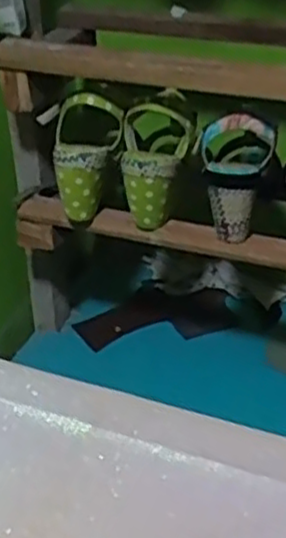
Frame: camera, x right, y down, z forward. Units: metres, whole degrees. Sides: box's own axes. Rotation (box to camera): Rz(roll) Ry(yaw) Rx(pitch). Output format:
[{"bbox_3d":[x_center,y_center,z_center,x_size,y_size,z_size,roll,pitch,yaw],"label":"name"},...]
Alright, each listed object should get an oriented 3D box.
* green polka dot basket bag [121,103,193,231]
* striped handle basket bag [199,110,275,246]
[{"bbox_3d":[0.017,-0.119,0.839,0.078,0.127,0.086,0,32,1],"label":"green polka dot basket bag"},{"bbox_3d":[0.103,-0.105,0.810,0.080,0.130,0.088,3,32,5],"label":"striped handle basket bag"}]

